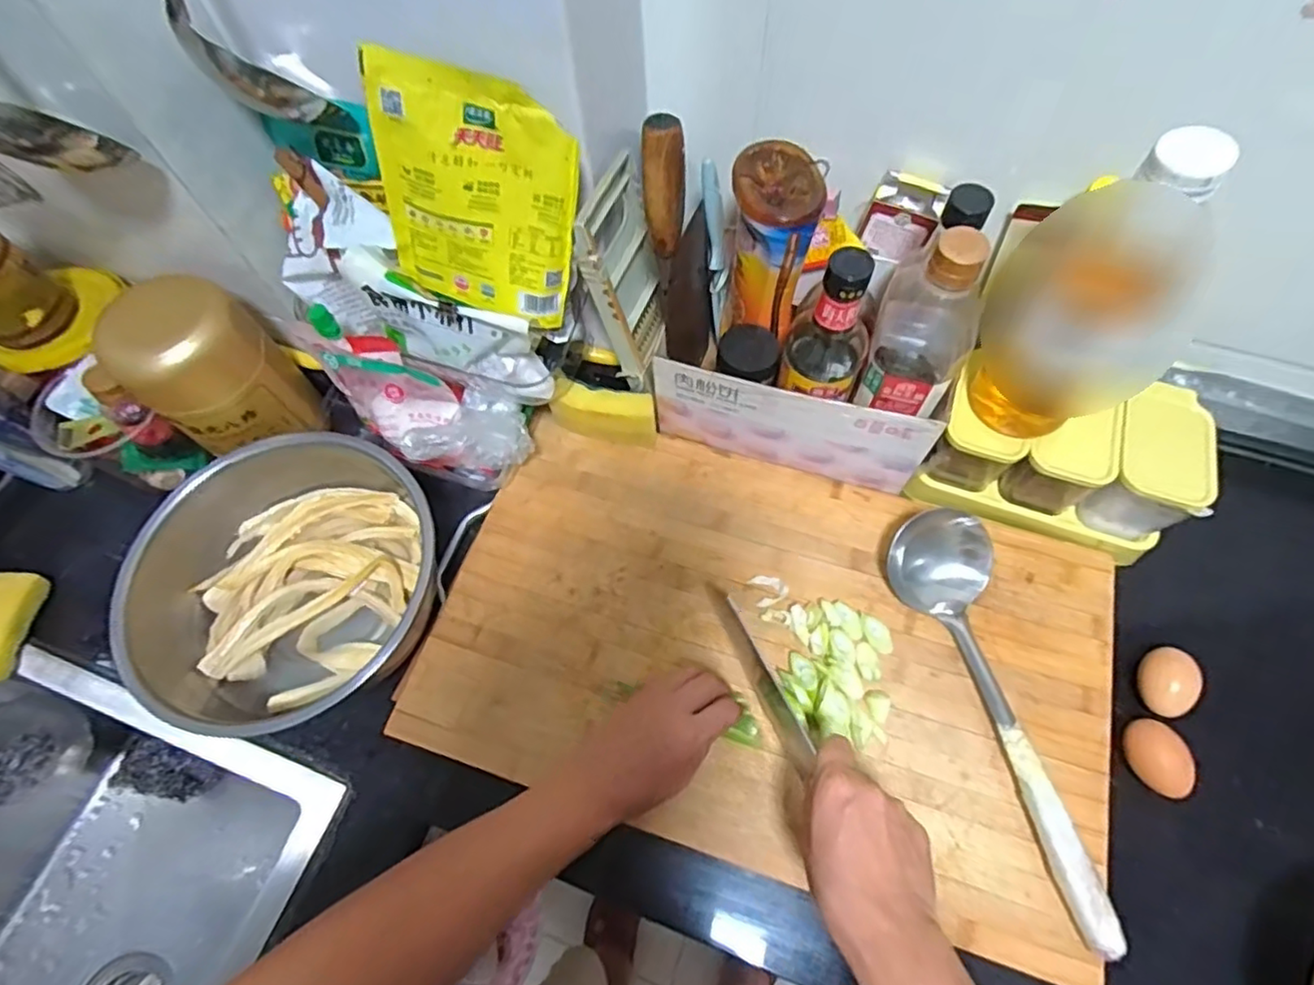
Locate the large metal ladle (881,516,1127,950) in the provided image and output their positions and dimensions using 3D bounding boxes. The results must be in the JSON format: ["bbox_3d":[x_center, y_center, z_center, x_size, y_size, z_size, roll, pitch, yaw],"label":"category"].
[{"bbox_3d":[0.290,0.168,0.498,0.088,0.062,0.323,-20,67,-6],"label":"large metal ladle"}]

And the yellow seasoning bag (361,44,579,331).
[{"bbox_3d":[-0.130,-0.212,0.468,0.134,0.168,0.020,12,49,-4],"label":"yellow seasoning bag"}]

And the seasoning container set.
[{"bbox_3d":[0.358,-0.038,0.575,0.210,0.085,0.130,16,68,10],"label":"seasoning container set"}]

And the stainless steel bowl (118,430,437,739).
[{"bbox_3d":[-0.304,0.077,0.544,0.238,0.095,0.246,-1,66,3],"label":"stainless steel bowl"}]

